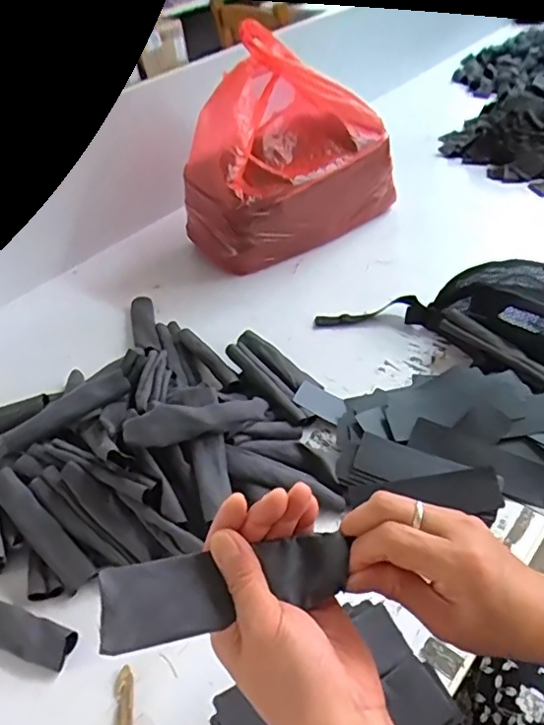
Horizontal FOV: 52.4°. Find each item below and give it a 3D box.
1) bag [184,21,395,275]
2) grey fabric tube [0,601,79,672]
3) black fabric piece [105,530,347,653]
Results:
[{"bbox_3d":[0.028,-0.330,0.907,0.305,0.279,0.185,-37,50,-28],"label":"bag"},{"bbox_3d":[-0.254,0.247,0.520,0.149,0.022,0.034,10,45,19],"label":"grey fabric tube"},{"bbox_3d":[-0.025,0.125,0.313,0.136,0.017,0.041,-10,42,-13],"label":"black fabric piece"}]

